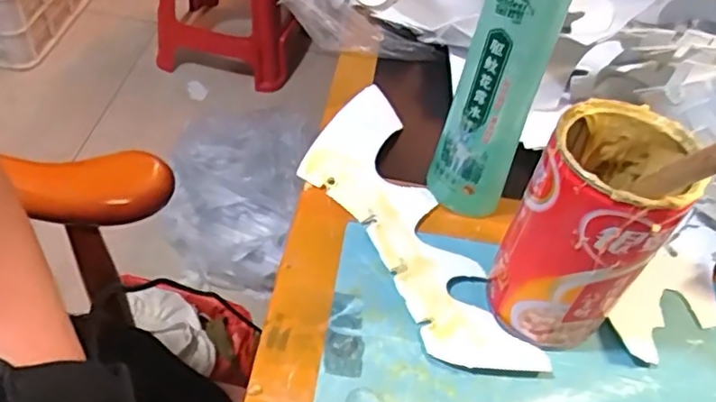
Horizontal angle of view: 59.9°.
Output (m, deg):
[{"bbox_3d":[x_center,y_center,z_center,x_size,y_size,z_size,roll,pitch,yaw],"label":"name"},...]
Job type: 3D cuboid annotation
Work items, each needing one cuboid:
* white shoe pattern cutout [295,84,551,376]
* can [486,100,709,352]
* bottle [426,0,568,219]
[{"bbox_3d":[0.023,0.013,0.374,0.071,0.018,0.220,-14,49,-16],"label":"white shoe pattern cutout"},{"bbox_3d":[0.108,0.016,0.307,0.062,0.123,0.061,4,48,-5],"label":"can"},{"bbox_3d":[0.076,-0.075,0.323,0.046,0.207,0.039,14,48,6],"label":"bottle"}]

